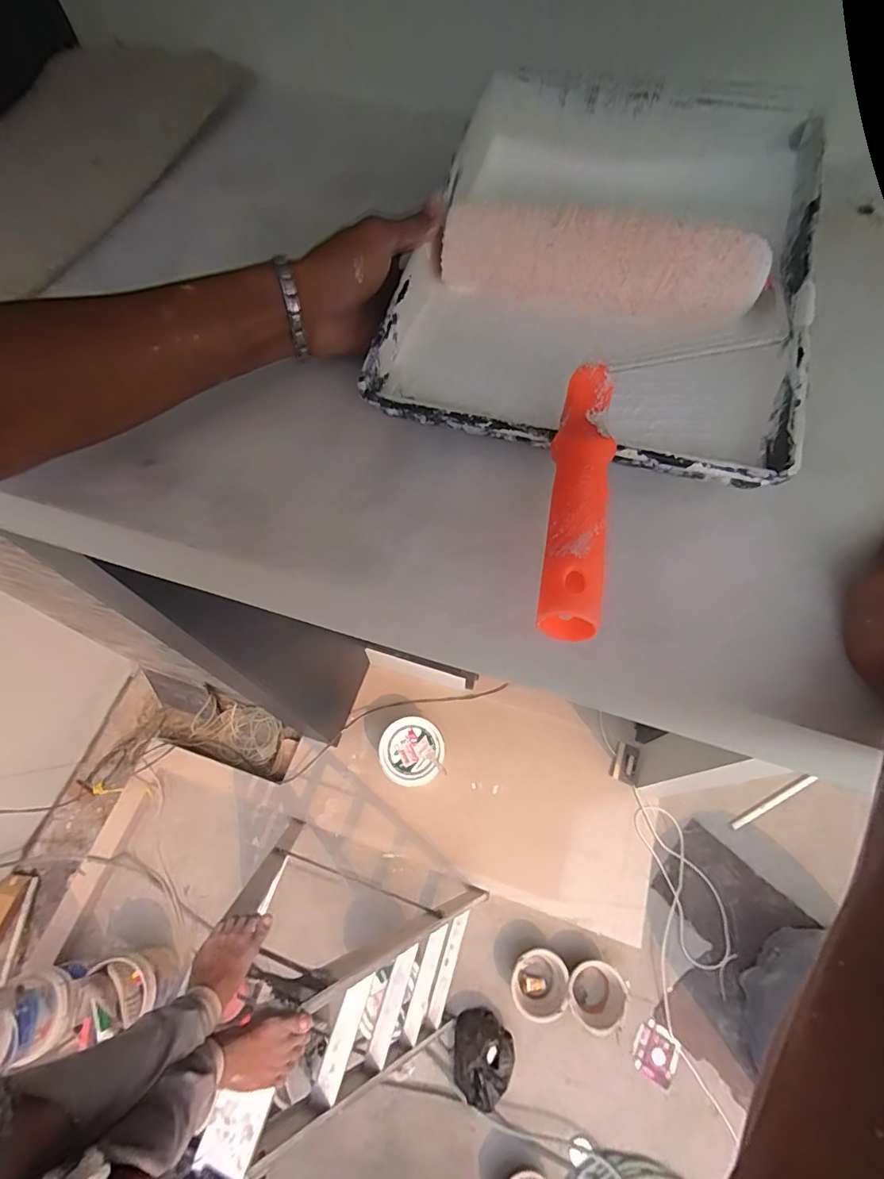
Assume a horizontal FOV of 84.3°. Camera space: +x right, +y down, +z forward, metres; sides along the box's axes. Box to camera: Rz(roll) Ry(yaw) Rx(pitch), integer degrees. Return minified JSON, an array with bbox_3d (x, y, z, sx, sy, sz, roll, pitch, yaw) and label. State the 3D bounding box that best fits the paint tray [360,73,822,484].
[{"bbox_3d":[0.131,-0.268,0.392,0.283,0.071,0.402,15,69,5],"label":"paint tray"}]

